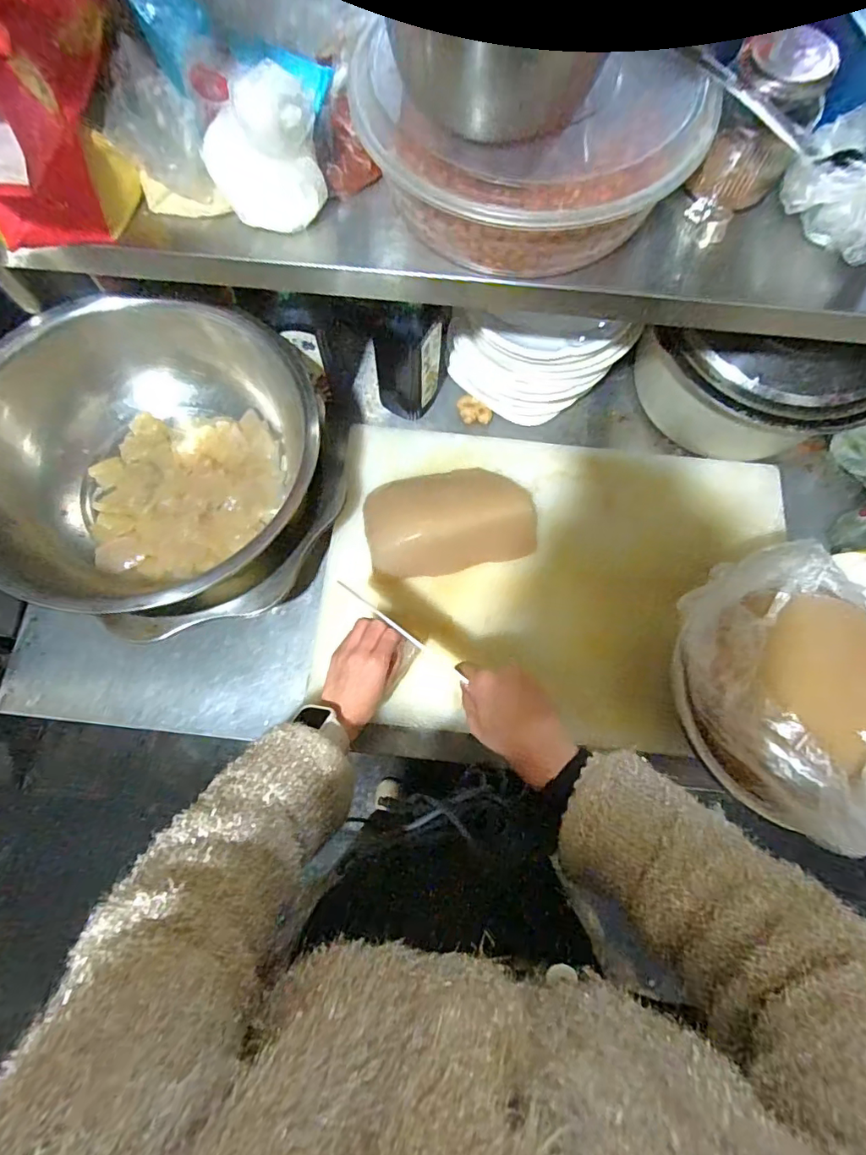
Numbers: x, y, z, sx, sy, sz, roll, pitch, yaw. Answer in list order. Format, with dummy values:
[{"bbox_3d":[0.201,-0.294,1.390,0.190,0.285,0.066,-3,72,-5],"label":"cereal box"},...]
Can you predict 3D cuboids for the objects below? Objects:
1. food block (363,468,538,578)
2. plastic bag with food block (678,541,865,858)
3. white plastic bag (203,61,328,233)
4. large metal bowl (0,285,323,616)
[{"bbox_3d":[0.021,-0.074,0.657,0.204,0.050,0.130,-11,74,-3],"label":"food block"},{"bbox_3d":[0.396,0.119,0.537,0.242,0.135,0.299,-36,77,-10],"label":"plastic bag with food block"},{"bbox_3d":[-0.137,-0.345,0.425,0.088,0.096,0.061,-24,75,-7],"label":"white plastic bag"},{"bbox_3d":[-0.311,-0.136,0.599,0.364,0.123,0.339,0,74,0],"label":"large metal bowl"}]

